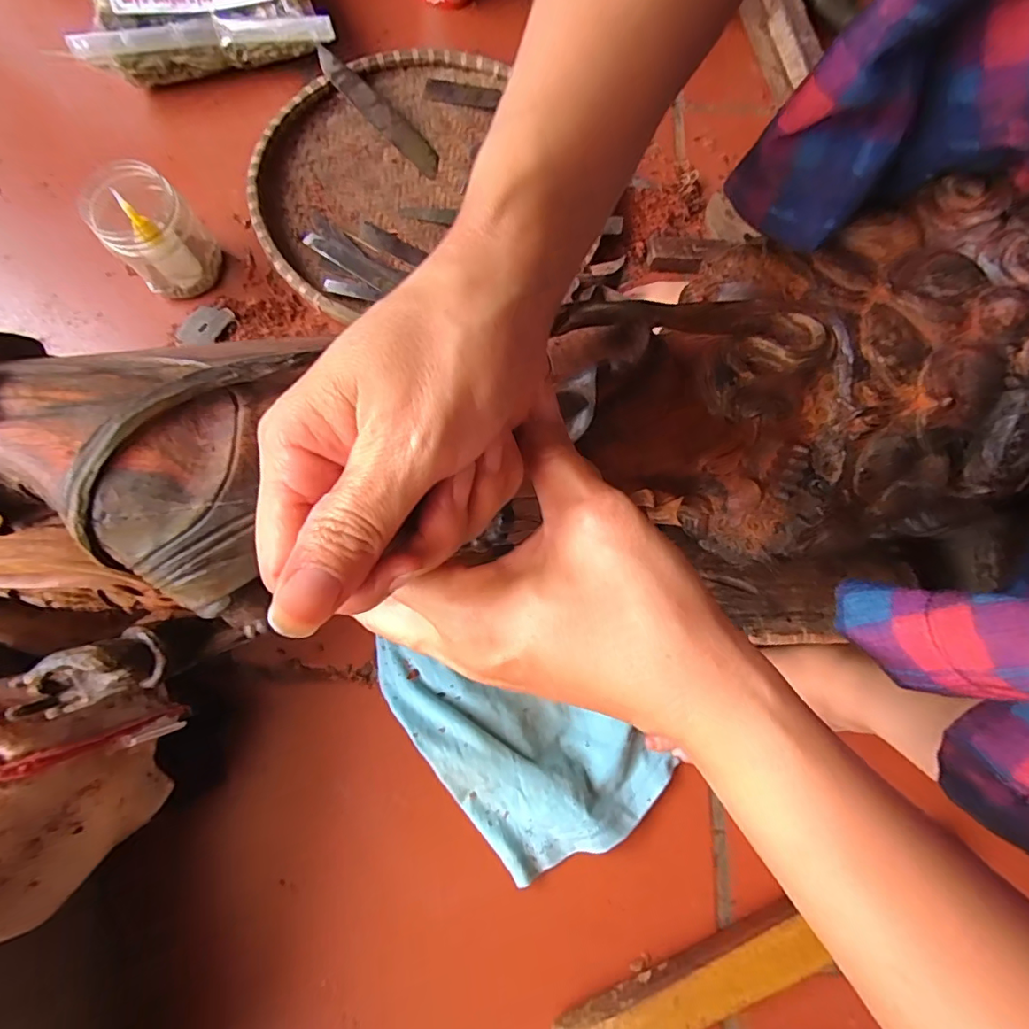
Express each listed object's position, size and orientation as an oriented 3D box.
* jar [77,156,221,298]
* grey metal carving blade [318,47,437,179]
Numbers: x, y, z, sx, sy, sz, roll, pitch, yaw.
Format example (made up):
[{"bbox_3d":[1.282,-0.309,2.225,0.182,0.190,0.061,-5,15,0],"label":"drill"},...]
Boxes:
[{"bbox_3d":[-0.311,-0.244,0.448,0.071,0.097,0.067,0,75,-1],"label":"jar"},{"bbox_3d":[-0.137,-0.413,0.531,0.168,0.011,0.028,45,76,0],"label":"grey metal carving blade"}]

